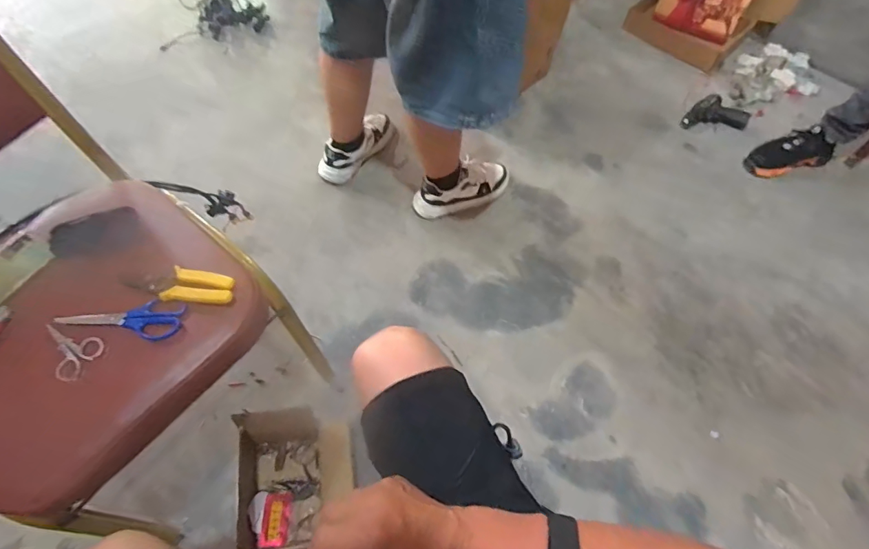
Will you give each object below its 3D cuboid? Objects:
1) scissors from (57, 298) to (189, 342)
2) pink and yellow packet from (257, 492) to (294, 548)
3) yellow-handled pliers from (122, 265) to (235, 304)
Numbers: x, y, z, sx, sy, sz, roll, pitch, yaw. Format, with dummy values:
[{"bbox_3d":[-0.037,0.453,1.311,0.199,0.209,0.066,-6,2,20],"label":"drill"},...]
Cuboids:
[{"bbox_3d":[-0.407,0.052,0.601,0.160,0.018,0.051,8,61,3],"label":"scissors"},{"bbox_3d":[-0.296,0.458,0.867,0.052,0.008,0.098,2,42,-7],"label":"pink and yellow packet"},{"bbox_3d":[-0.339,0.016,0.617,0.136,0.026,0.044,9,61,4],"label":"yellow-handled pliers"}]

